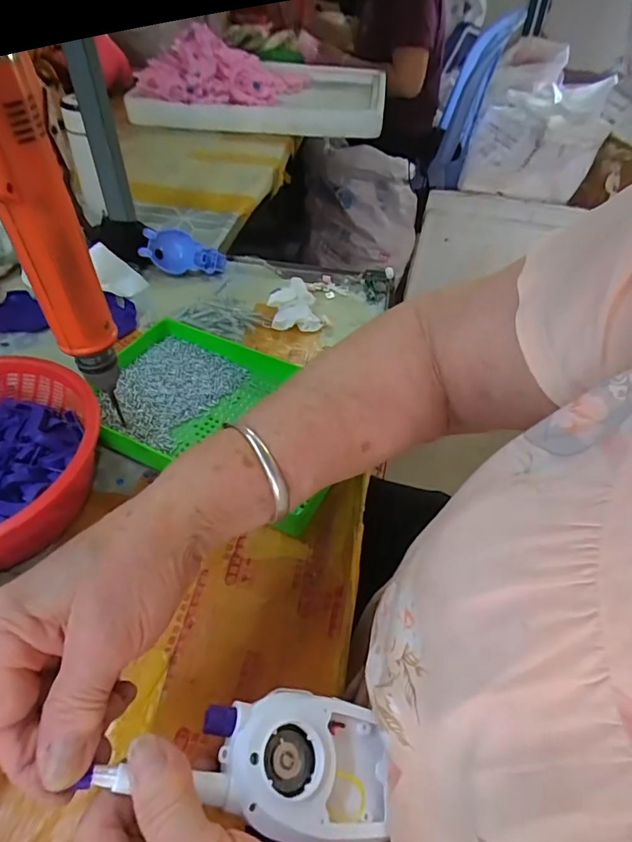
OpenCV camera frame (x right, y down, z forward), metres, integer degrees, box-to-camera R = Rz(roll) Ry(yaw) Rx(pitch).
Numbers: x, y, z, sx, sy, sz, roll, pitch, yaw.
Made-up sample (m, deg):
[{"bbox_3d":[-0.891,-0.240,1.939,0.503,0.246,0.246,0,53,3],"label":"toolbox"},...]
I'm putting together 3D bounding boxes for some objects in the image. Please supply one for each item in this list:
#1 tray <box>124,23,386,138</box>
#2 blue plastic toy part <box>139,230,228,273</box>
[{"bbox_3d":[-0.121,-0.802,1.143,0.556,0.143,0.365,7,48,4],"label":"tray"},{"bbox_3d":[-0.170,-0.214,0.620,0.104,0.040,0.046,11,47,-11],"label":"blue plastic toy part"}]

